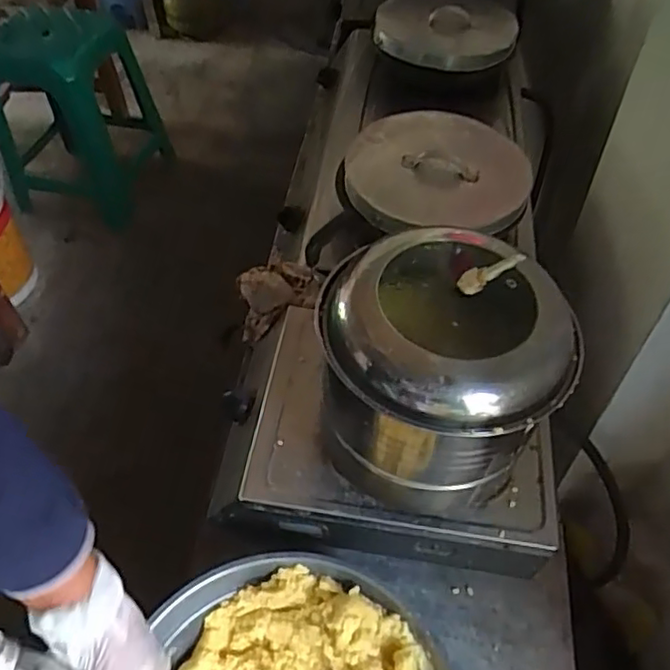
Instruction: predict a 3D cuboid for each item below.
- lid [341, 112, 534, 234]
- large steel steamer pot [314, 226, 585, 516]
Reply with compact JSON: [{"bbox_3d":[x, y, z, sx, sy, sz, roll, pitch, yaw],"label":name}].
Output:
[{"bbox_3d":[0.140,-0.235,0.875,0.244,0.052,0.246,0,50,1],"label":"lid"},{"bbox_3d":[0.092,0.041,0.605,0.221,0.189,0.193,33,58,25],"label":"large steel steamer pot"}]

